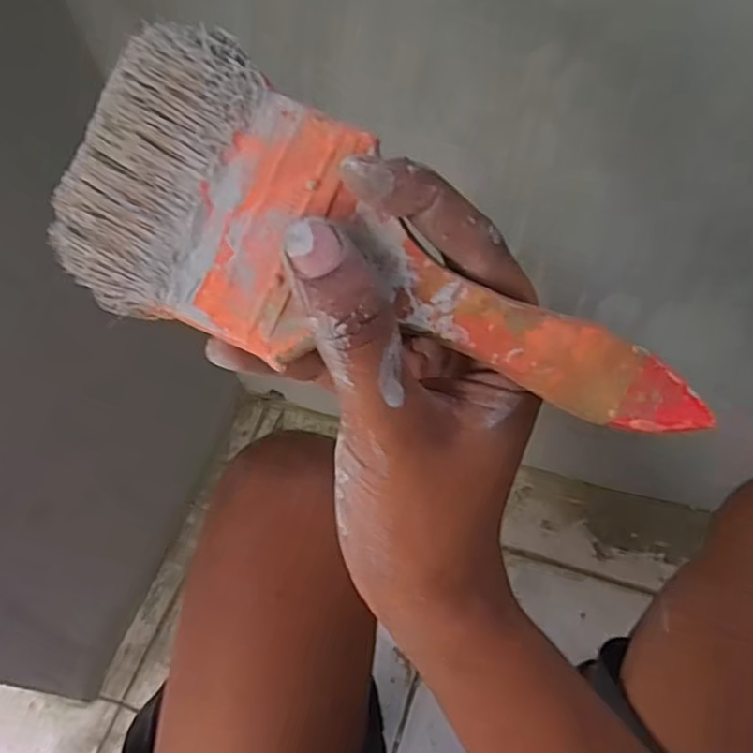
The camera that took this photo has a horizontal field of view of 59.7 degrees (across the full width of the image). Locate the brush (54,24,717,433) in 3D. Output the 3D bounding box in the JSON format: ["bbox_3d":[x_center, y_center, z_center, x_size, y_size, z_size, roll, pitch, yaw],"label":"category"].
[{"bbox_3d":[0.005,-0.027,0.185,0.178,0.026,0.077,23,96,-3],"label":"brush"}]

